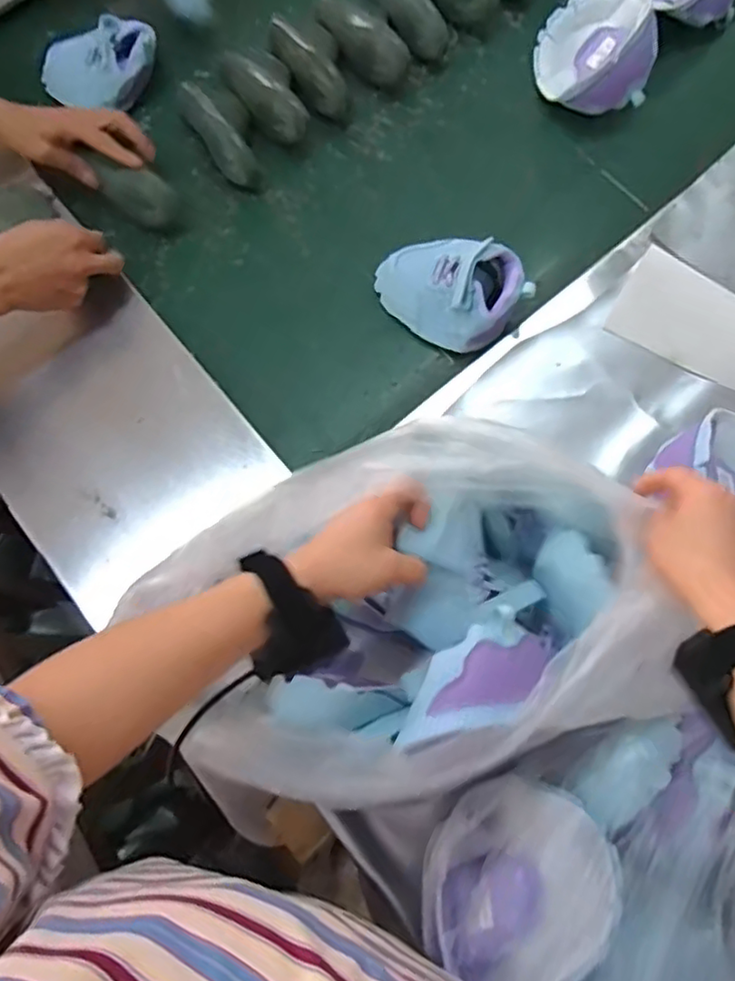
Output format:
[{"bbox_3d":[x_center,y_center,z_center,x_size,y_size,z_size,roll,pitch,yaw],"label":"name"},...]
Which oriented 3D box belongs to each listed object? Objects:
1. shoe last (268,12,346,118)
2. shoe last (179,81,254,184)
[{"bbox_3d":[-0.075,-0.537,0.789,0.056,0.053,0.164,-28,76,-6],"label":"shoe last"},{"bbox_3d":[-0.187,-0.438,0.764,0.048,0.054,0.155,-32,76,-7],"label":"shoe last"}]

